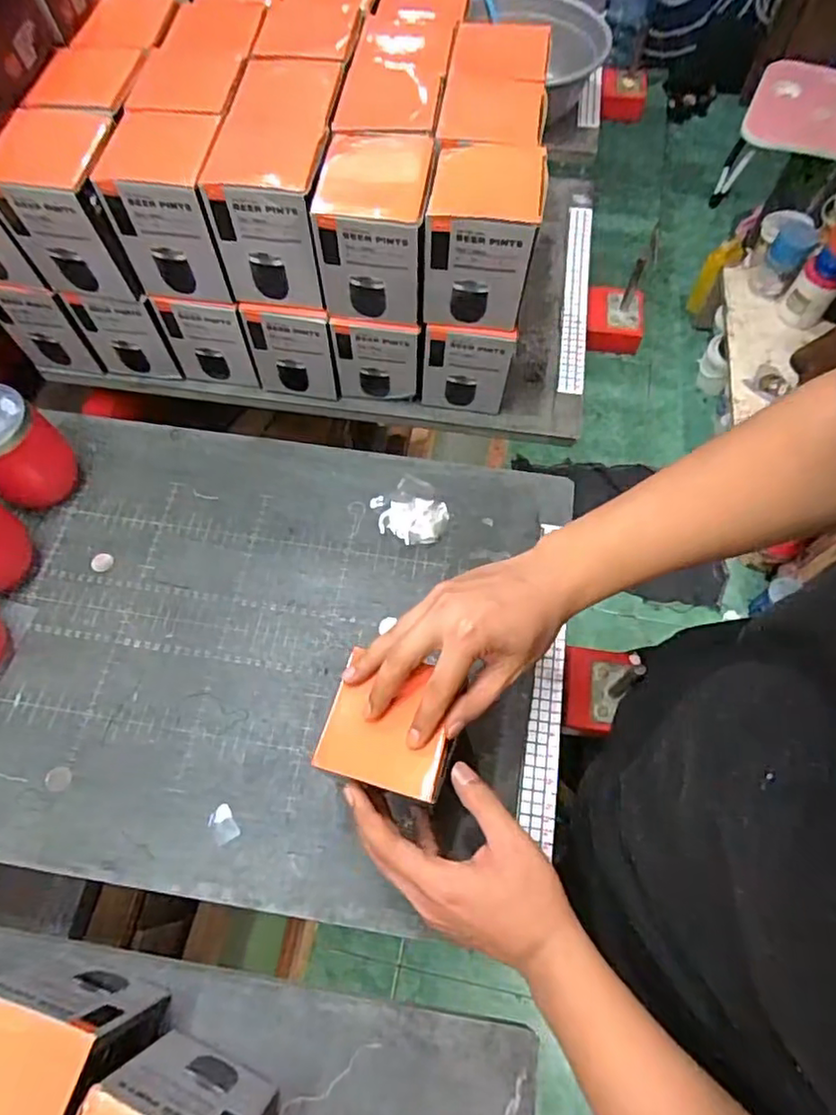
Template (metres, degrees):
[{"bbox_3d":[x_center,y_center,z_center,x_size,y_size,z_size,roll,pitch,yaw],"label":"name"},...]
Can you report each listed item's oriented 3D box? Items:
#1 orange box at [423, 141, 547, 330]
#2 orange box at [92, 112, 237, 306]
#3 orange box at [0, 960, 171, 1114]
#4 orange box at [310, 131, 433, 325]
[{"bbox_3d":[0.055,-0.282,0.551,0.096,0.121,0.090,2,65,1],"label":"orange box"},{"bbox_3d":[-0.217,-0.325,0.565,0.097,0.129,0.095,4,65,2],"label":"orange box"},{"bbox_3d":[-0.242,0.329,0.399,0.085,0.124,0.093,15,66,7],"label":"orange box"},{"bbox_3d":[-0.037,-0.290,0.554,0.092,0.121,0.094,7,65,3],"label":"orange box"}]

